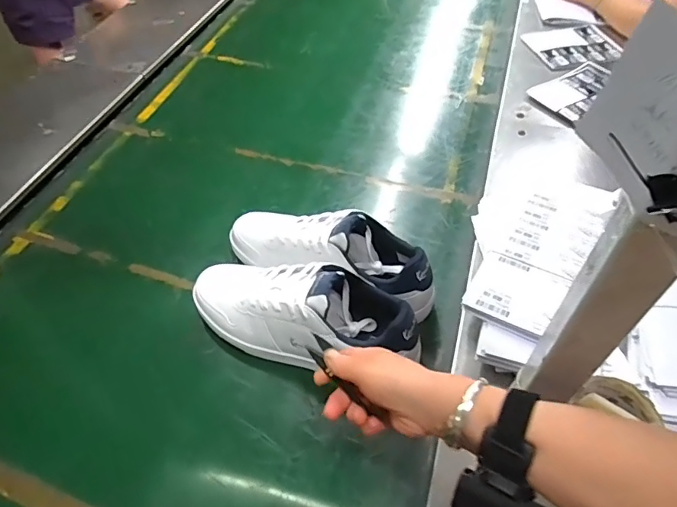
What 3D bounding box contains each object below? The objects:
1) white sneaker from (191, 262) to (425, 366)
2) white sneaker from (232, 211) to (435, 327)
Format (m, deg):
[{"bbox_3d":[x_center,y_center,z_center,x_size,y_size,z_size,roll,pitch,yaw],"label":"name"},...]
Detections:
[{"bbox_3d":[-0.050,0.072,0.571,0.286,0.124,0.088,11,50,14],"label":"white sneaker"},{"bbox_3d":[-0.019,0.002,0.628,0.294,0.126,0.093,14,51,16],"label":"white sneaker"}]

